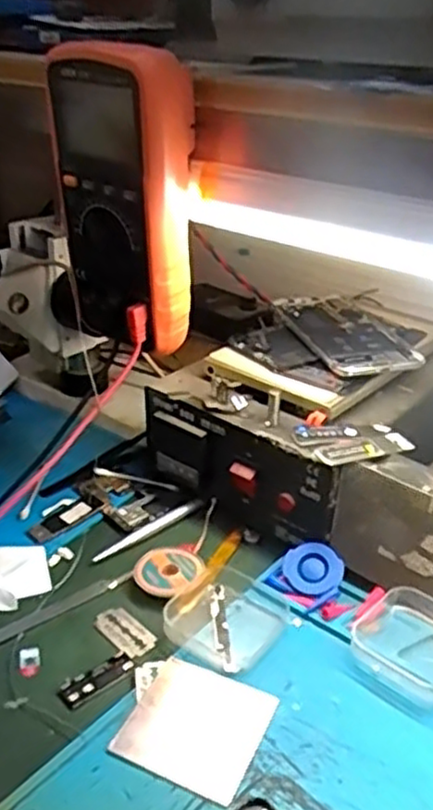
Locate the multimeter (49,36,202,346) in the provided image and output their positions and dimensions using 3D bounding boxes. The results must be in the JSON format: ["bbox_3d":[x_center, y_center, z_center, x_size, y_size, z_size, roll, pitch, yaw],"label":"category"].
[{"bbox_3d":[-0.057,-0.127,0.455,0.050,0.173,0.084,-23,36,-36],"label":"multimeter"}]

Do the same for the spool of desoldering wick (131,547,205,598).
[{"bbox_3d":[-0.032,0.111,0.482,0.043,0.010,0.047,15,32,25],"label":"spool of desoldering wick"}]

